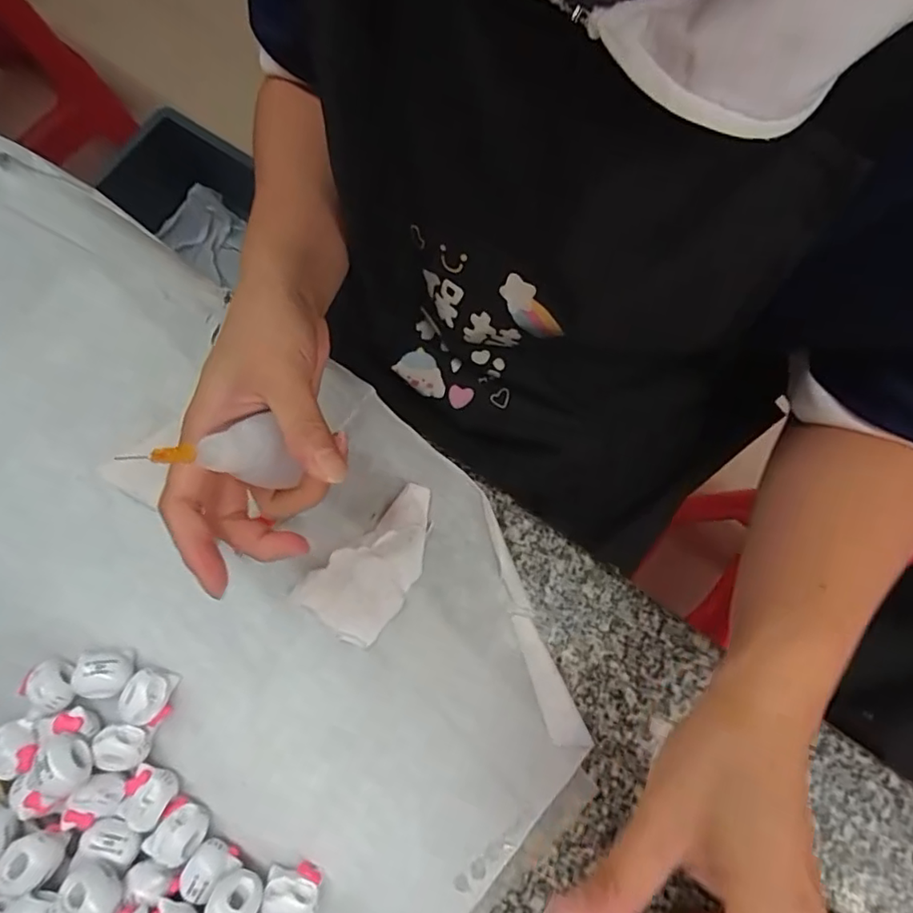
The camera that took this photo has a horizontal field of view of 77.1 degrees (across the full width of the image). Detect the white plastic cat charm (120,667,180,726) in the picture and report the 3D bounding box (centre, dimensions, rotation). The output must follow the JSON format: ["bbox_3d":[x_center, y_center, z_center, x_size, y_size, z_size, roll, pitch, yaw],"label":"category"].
[{"bbox_3d":[-0.152,0.117,0.280,0.020,0.018,0.026,9,77,0],"label":"white plastic cat charm"}]

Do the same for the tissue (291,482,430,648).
[{"bbox_3d":[-0.040,0.055,0.301,0.045,0.012,0.083,38,79,7],"label":"tissue"}]

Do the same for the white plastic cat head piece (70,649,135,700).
[{"bbox_3d":[-0.174,0.107,0.282,0.025,0.018,0.021,0,77,-2],"label":"white plastic cat head piece"}]

